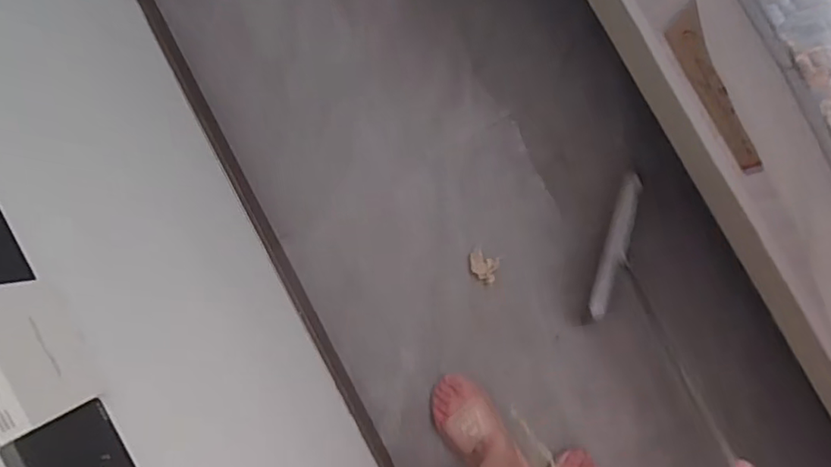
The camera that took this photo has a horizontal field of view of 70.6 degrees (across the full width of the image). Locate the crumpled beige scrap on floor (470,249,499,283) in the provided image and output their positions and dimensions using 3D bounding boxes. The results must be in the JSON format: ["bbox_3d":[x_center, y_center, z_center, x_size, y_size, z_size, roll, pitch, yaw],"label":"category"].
[{"bbox_3d":[0.130,0.064,1.127,0.052,0.016,0.058,13,87,2],"label":"crumpled beige scrap on floor"}]

